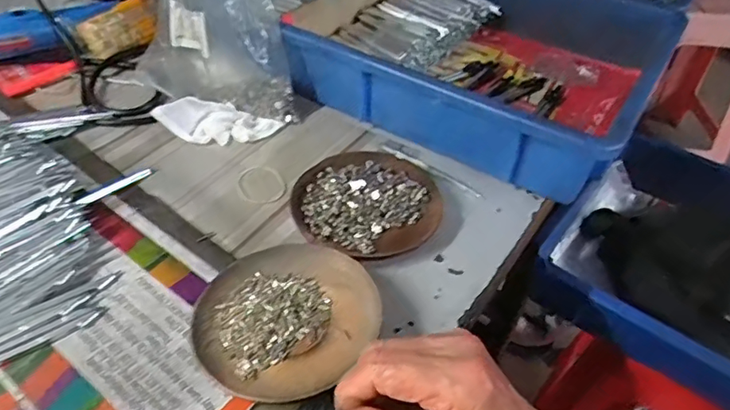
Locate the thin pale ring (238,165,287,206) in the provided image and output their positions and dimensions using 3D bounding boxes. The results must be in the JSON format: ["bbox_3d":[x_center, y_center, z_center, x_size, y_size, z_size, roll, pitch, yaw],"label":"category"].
[{"bbox_3d":[-0.087,-0.018,0.442,0.039,0.004,0.049,-15,47,-18],"label":"thin pale ring"}]

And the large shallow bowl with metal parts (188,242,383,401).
[{"bbox_3d":[-0.053,0.070,0.337,0.113,0.024,0.110,2,44,-2],"label":"large shallow bowl with metal parts"}]

